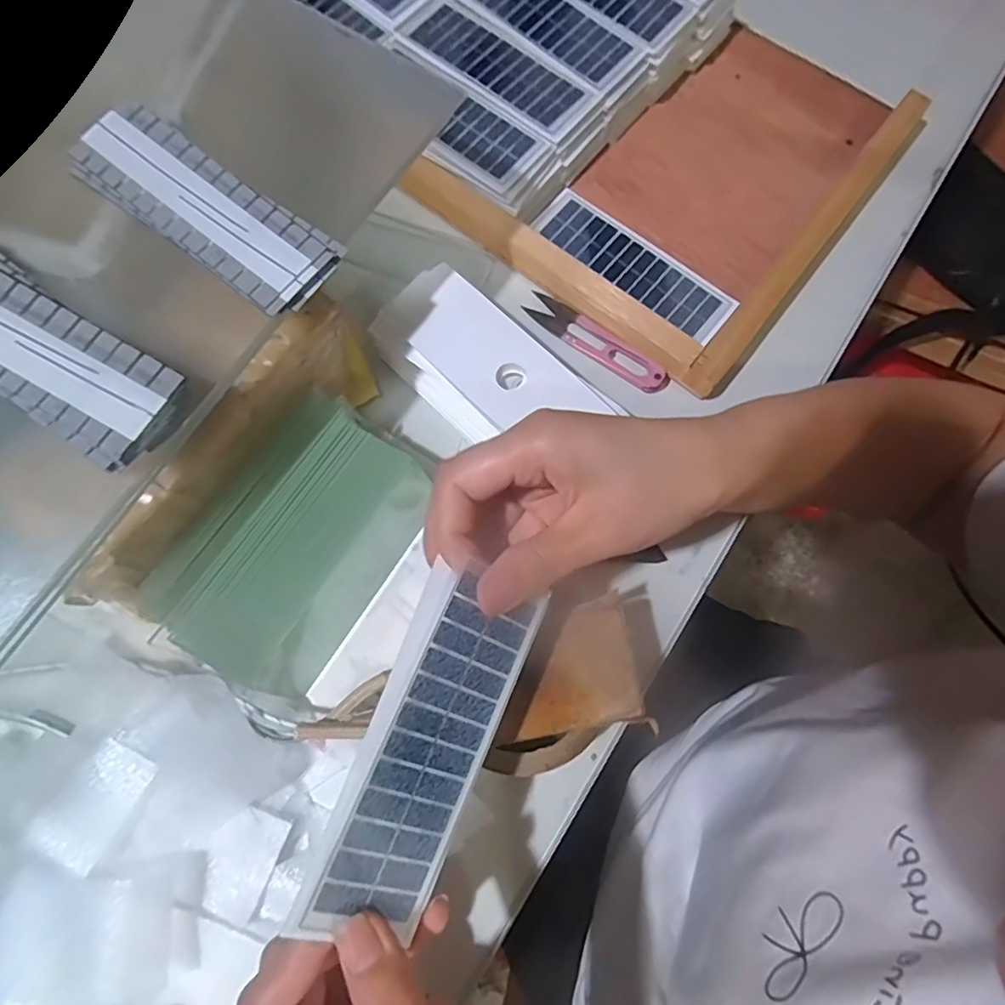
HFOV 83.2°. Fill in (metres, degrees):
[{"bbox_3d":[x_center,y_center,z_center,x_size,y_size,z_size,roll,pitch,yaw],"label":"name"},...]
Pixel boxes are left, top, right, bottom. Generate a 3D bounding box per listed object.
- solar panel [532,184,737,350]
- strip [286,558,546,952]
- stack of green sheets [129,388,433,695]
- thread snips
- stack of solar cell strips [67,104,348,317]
[{"bbox_3d":[0.089,-0.162,0.386,0.144,0.005,0.045,38,79,8],"label":"solar panel"},{"bbox_3d":[-0.028,0.090,0.215,0.050,0.008,0.126,29,75,-29],"label":"strip"},{"bbox_3d":[-0.106,0.015,0.299,0.089,0.041,0.151,29,74,6],"label":"stack of green sheets"},{"bbox_3d":[0.060,-0.104,0.367,0.103,0.009,0.021,37,75,8],"label":"thread snips"},{"bbox_3d":[-0.133,-0.132,0.252,0.126,0.006,0.044,35,80,5],"label":"stack of solar cell strips"}]

